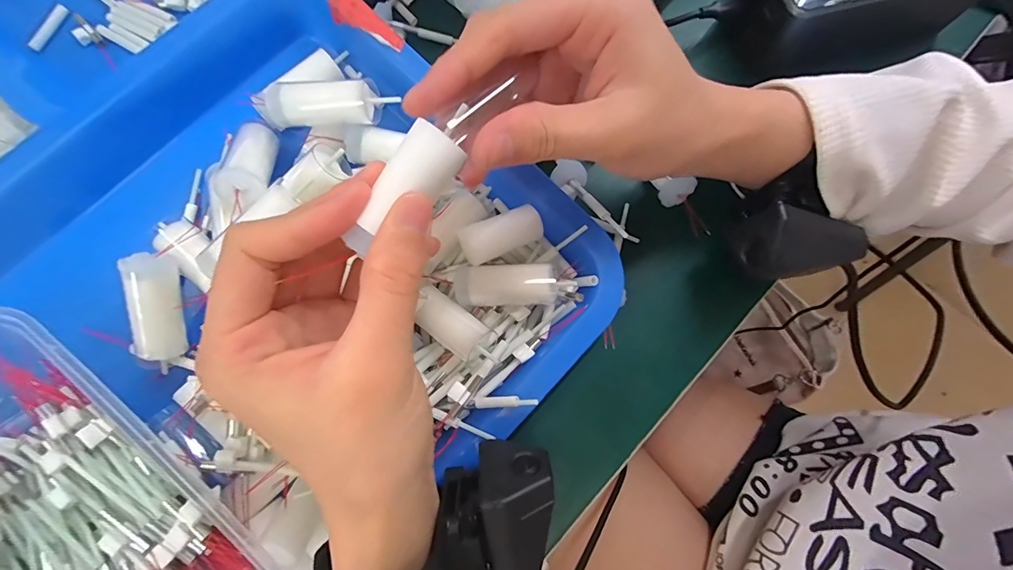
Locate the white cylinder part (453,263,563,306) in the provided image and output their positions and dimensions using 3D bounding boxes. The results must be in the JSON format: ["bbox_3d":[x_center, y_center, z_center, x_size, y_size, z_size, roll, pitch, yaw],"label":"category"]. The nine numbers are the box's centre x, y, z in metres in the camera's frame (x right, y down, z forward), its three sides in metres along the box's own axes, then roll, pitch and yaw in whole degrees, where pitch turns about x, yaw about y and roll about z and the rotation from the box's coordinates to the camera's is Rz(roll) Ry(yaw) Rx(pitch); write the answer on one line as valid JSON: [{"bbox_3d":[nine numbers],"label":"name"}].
[{"bbox_3d":[0.001,0.000,0.213,0.053,0.021,0.019,1,79,1],"label":"white cylinder part"}]

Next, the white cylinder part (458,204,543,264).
[{"bbox_3d":[-0.003,-0.025,0.227,0.042,0.015,0.020,-23,80,-3],"label":"white cylinder part"}]

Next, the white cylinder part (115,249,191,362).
[{"bbox_3d":[-0.163,0.011,0.198,0.016,0.021,0.049,-3,101,0],"label":"white cylinder part"}]

